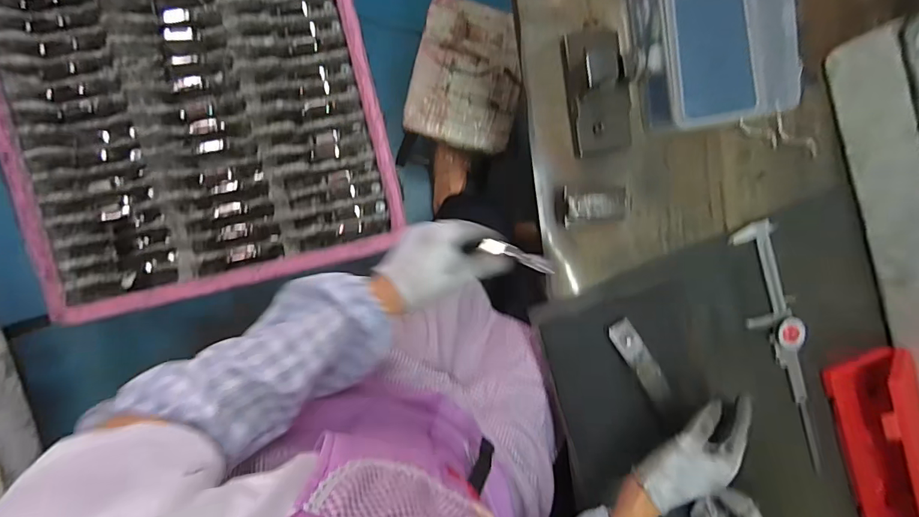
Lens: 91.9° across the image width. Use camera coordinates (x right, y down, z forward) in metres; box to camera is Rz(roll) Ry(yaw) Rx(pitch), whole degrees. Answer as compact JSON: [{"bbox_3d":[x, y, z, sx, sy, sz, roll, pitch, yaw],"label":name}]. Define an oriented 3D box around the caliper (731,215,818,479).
[{"bbox_3d":[0.404,0.115,0.554,0.057,0.018,0.325,-20,96,-5],"label":"caliper"}]

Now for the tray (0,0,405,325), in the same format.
[{"bbox_3d":[-0.410,-0.230,0.702,0.552,0.059,0.554,-13,95,-6],"label":"tray"}]

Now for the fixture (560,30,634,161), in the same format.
[{"bbox_3d":[0.153,-0.182,0.470,0.067,0.064,0.132,-15,95,-6],"label":"fixture"}]

